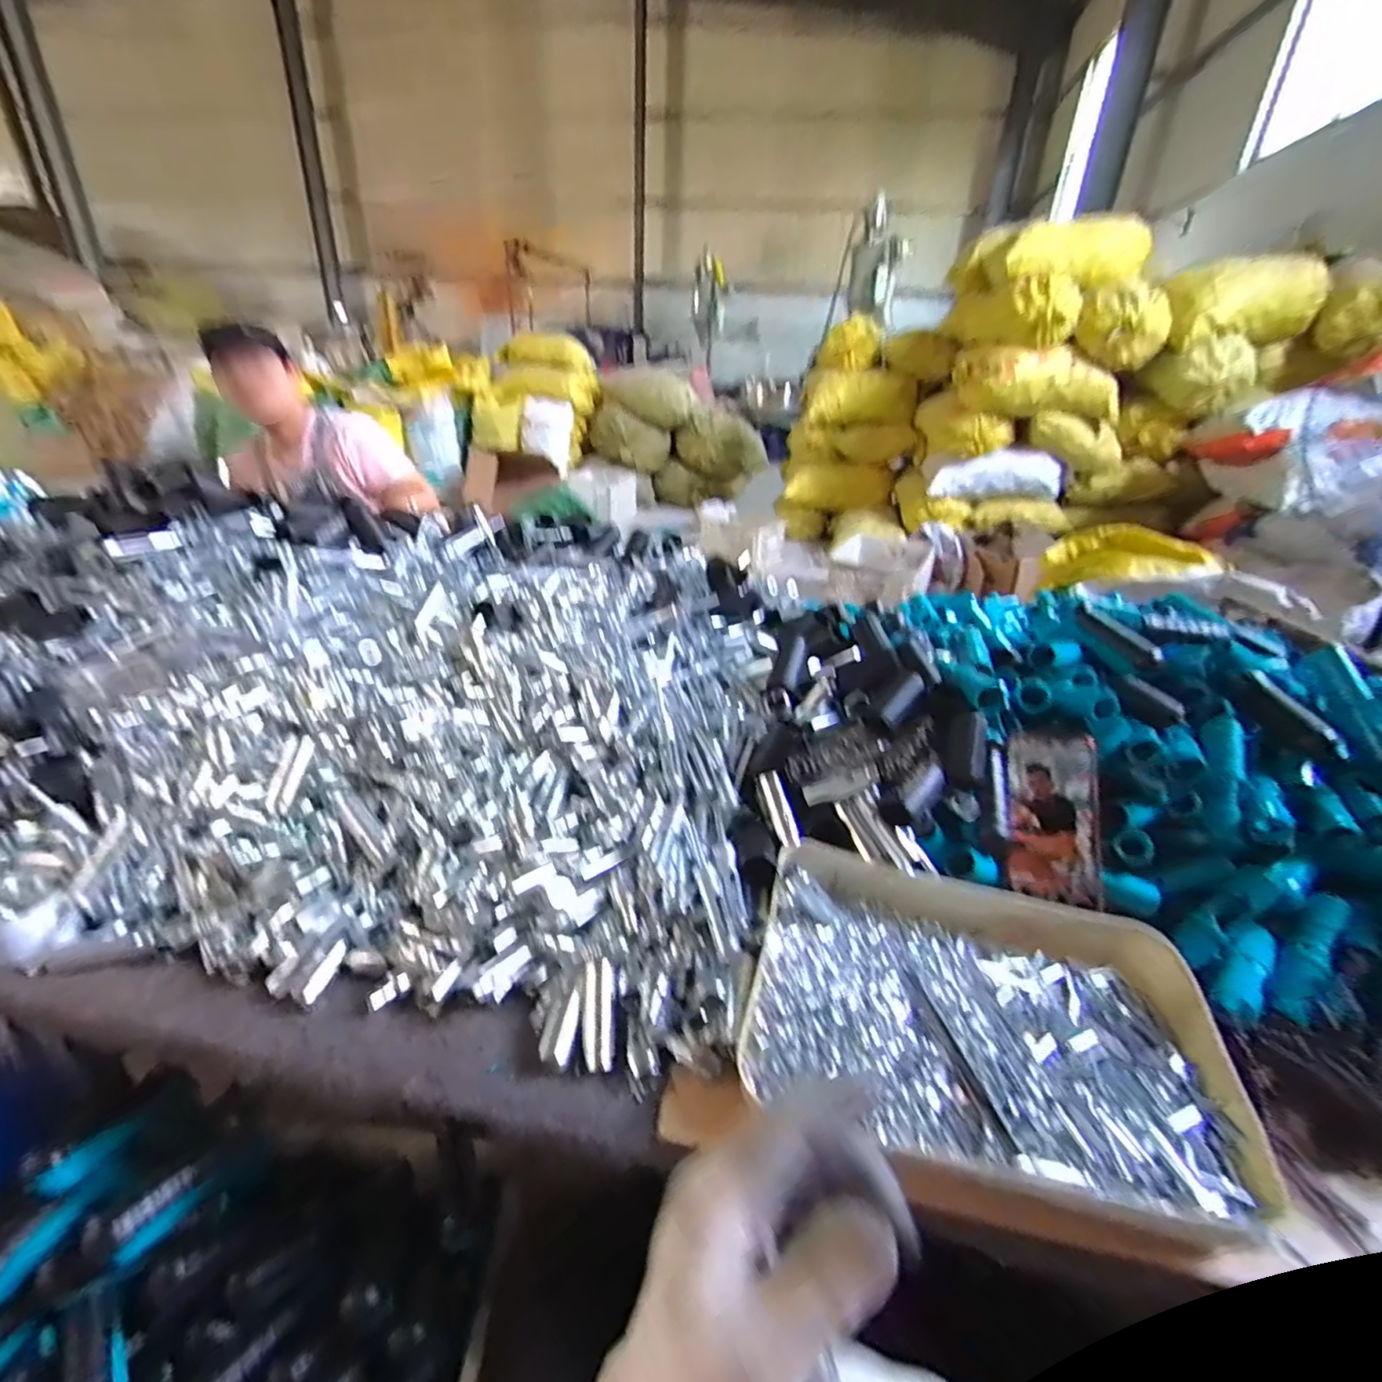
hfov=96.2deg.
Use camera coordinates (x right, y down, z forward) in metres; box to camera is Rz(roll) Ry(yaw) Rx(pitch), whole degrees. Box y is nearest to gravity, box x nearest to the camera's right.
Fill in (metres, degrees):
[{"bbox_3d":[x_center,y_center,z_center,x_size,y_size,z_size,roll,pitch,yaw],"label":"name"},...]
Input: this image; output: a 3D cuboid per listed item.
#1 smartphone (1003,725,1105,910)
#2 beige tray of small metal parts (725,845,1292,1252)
[{"bbox_3d":[0.327,0.111,0.563,0.075,0.152,0.012,3,-15,14],"label":"smartphone"},{"bbox_3d":[0.214,0.241,0.466,0.330,0.058,0.230,9,29,12],"label":"beige tray of small metal parts"}]

